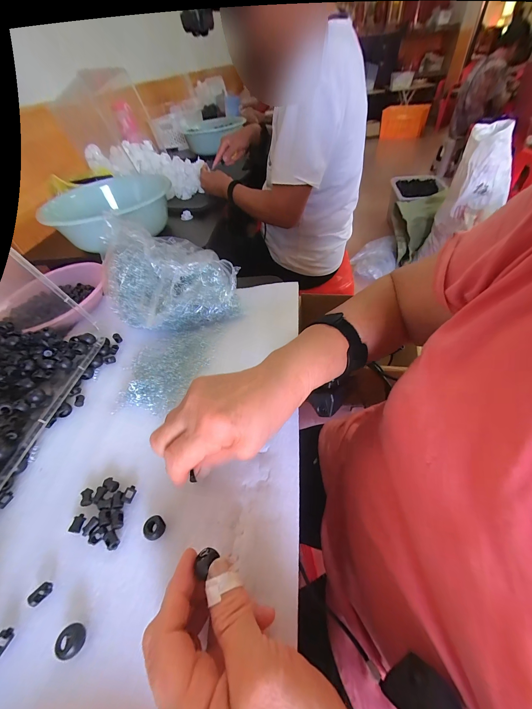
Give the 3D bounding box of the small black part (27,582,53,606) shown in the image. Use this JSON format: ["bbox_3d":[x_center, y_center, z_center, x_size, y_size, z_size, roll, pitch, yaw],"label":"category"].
[{"bbox_3d":[-0.179,0.189,0.211,0.009,0.007,0.015,26,57,26],"label":"small black part"}]

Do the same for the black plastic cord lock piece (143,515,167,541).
[{"bbox_3d":[-0.096,0.151,0.232,0.015,0.012,0.017,14,52,18],"label":"black plastic cord lock piece"}]

